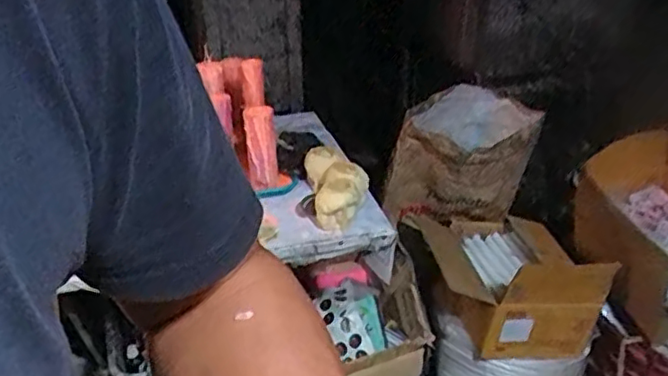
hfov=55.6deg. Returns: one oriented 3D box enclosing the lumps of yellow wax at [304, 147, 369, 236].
[{"bbox_3d":[0.002,0.001,1.168,0.116,0.086,0.162,0,28,0],"label":"lumps of yellow wax"}]

